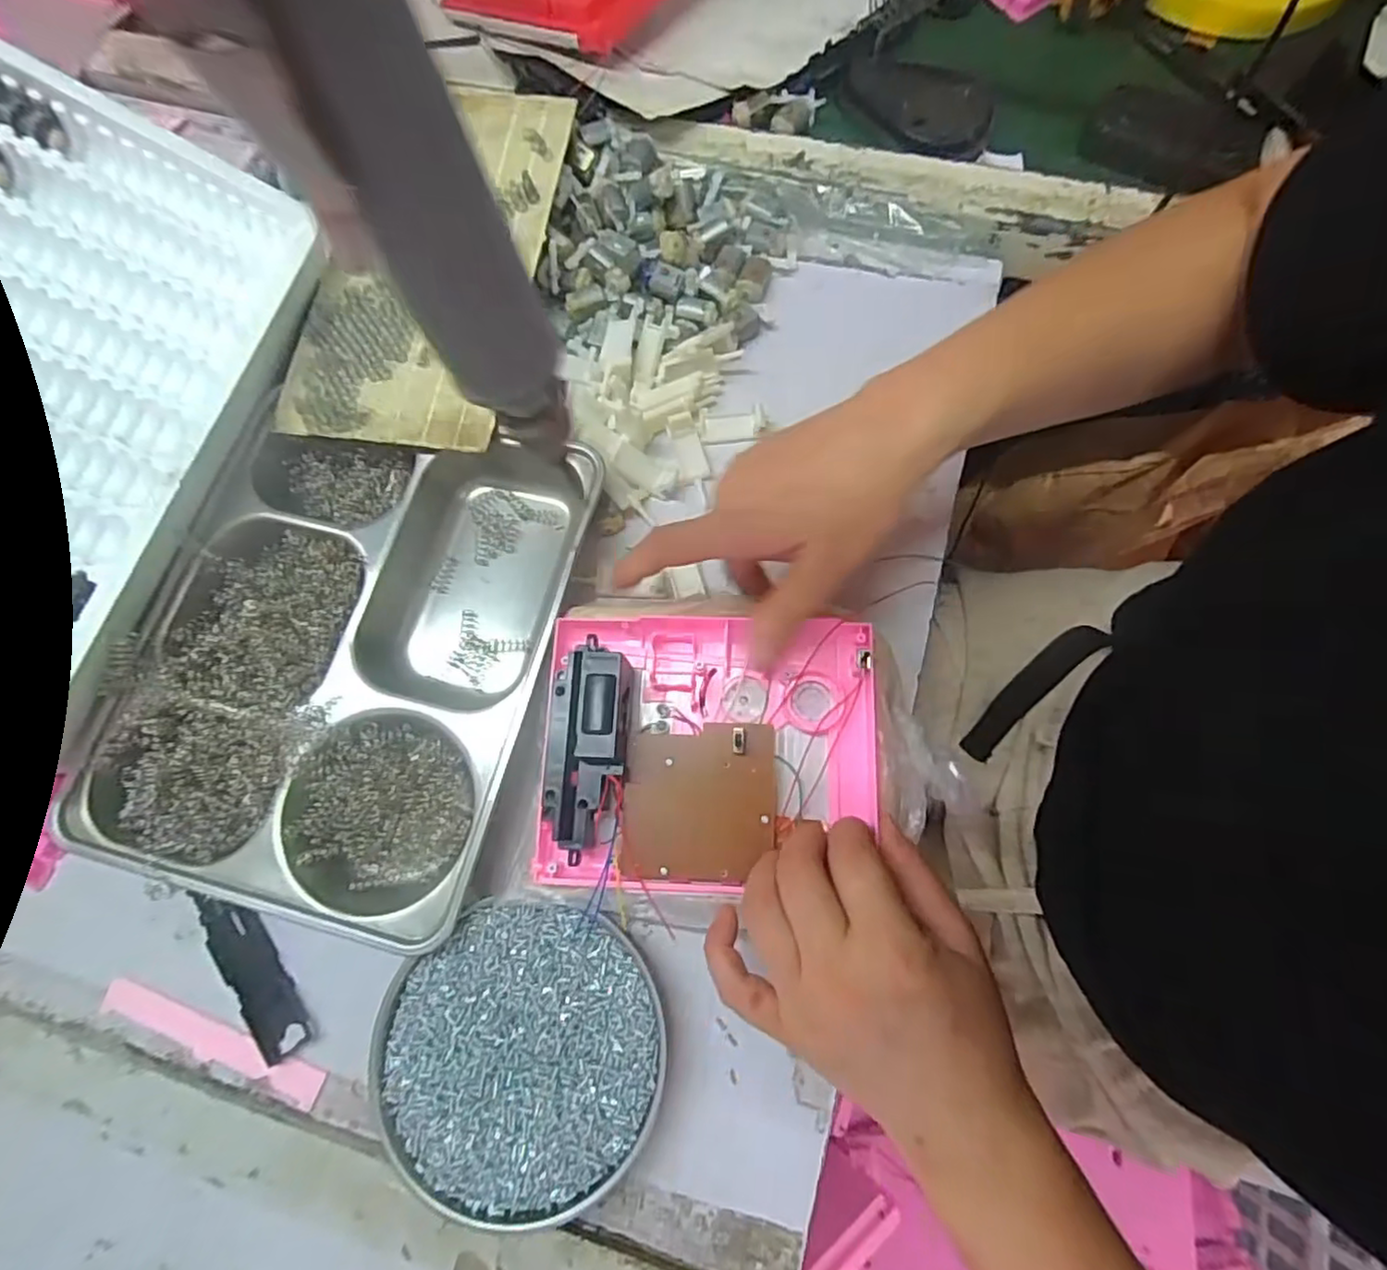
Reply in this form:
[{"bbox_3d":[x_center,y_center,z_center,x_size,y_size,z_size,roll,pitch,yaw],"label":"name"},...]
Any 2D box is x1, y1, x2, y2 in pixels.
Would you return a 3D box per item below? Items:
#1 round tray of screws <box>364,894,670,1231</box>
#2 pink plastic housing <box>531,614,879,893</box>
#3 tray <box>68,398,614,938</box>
[{"bbox_3d":[-0.083,0.195,0.311,0.133,0.019,0.129,0,74,1],"label":"round tray of screws"},{"bbox_3d":[0.008,0.053,0.315,0.158,0.037,0.130,2,74,2],"label":"pink plastic housing"},{"bbox_3d":[-0.188,-0.003,0.370,0.209,0.034,0.287,13,74,5],"label":"tray"}]

